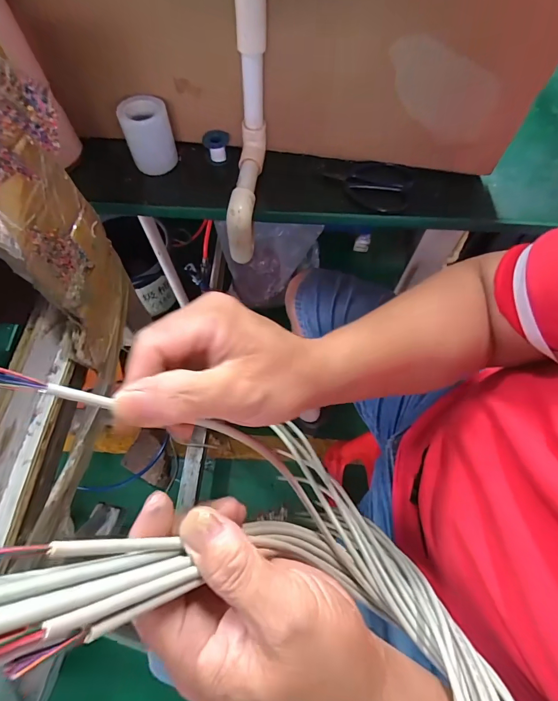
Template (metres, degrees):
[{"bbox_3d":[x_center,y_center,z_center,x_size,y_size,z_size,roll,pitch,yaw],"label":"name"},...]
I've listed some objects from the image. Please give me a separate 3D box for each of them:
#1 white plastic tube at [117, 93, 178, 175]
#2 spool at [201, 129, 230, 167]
[{"bbox_3d":[-0.145,-0.244,0.421,0.051,0.064,0.048,-11,66,-5],"label":"white plastic tube"},{"bbox_3d":[-0.073,-0.240,0.438,0.026,0.025,0.031,6,66,3],"label":"spool"}]

